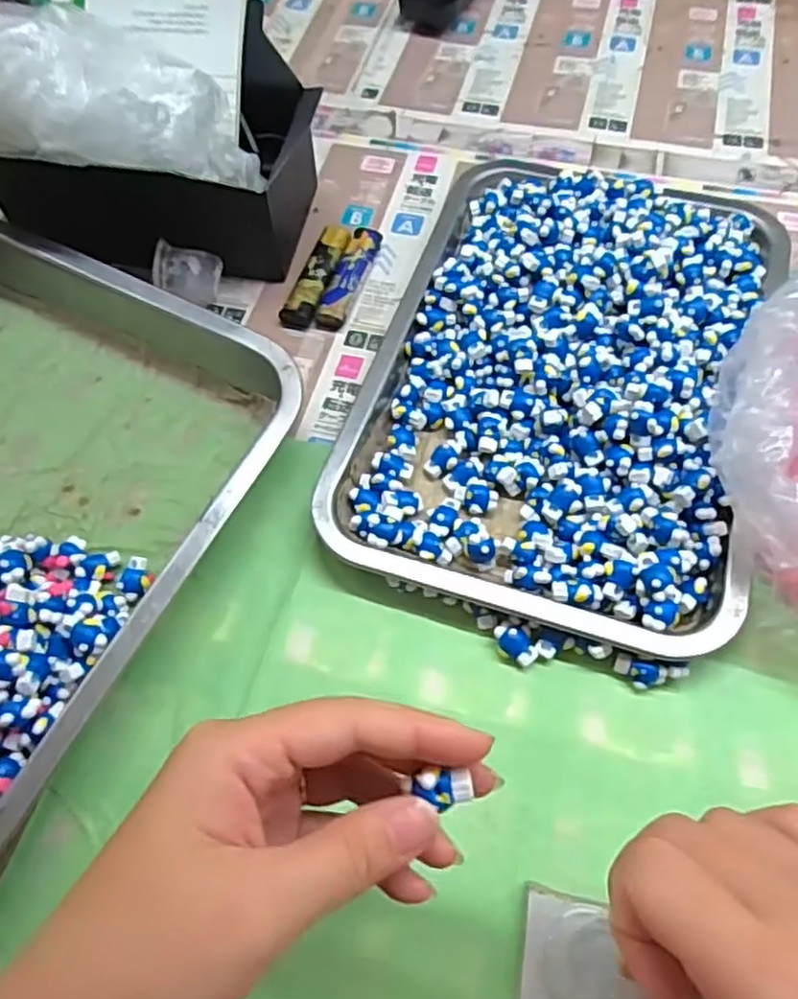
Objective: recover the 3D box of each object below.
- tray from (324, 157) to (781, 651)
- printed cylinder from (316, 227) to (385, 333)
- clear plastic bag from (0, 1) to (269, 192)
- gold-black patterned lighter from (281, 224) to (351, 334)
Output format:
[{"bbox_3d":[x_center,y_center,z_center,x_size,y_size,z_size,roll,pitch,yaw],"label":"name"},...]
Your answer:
[{"bbox_3d":[0.094,-0.080,0.391,0.204,0.041,0.298,16,63,11],"label":"tray"},{"bbox_3d":[-0.031,-0.143,0.451,0.018,0.012,0.081,14,62,10],"label":"printed cylinder"},{"bbox_3d":[-0.164,-0.222,0.395,0.178,0.062,0.074,10,60,-13],"label":"clear plastic bag"},{"bbox_3d":[-0.053,-0.144,0.454,0.021,0.011,0.083,16,63,11],"label":"gold-black patterned lighter"}]

